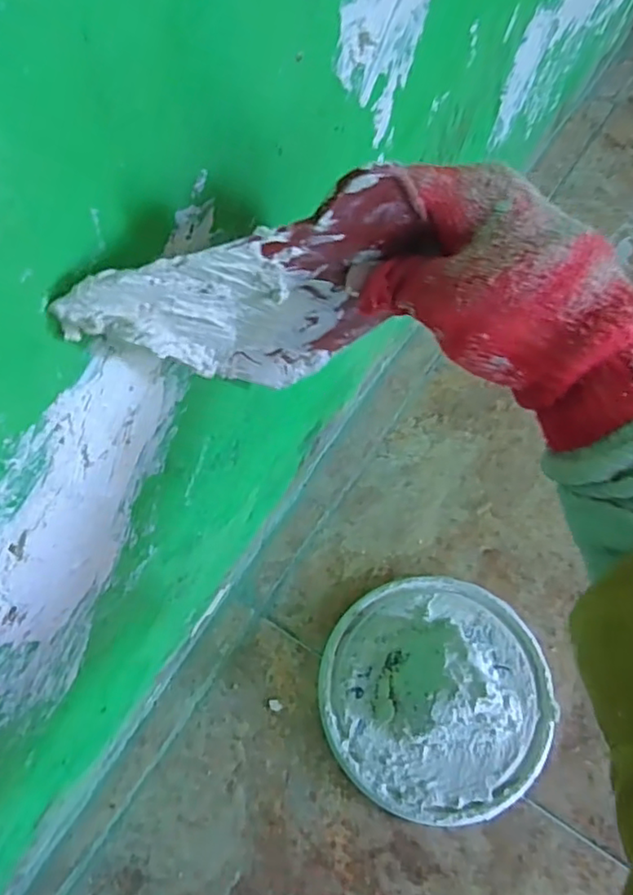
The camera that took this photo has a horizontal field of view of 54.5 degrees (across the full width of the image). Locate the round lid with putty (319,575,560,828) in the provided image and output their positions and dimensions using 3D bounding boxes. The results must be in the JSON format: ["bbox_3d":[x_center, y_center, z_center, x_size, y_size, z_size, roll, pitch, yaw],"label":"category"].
[{"bbox_3d":[0.091,0.179,0.461,0.169,0.060,0.170,-1,62,2],"label":"round lid with putty"}]

